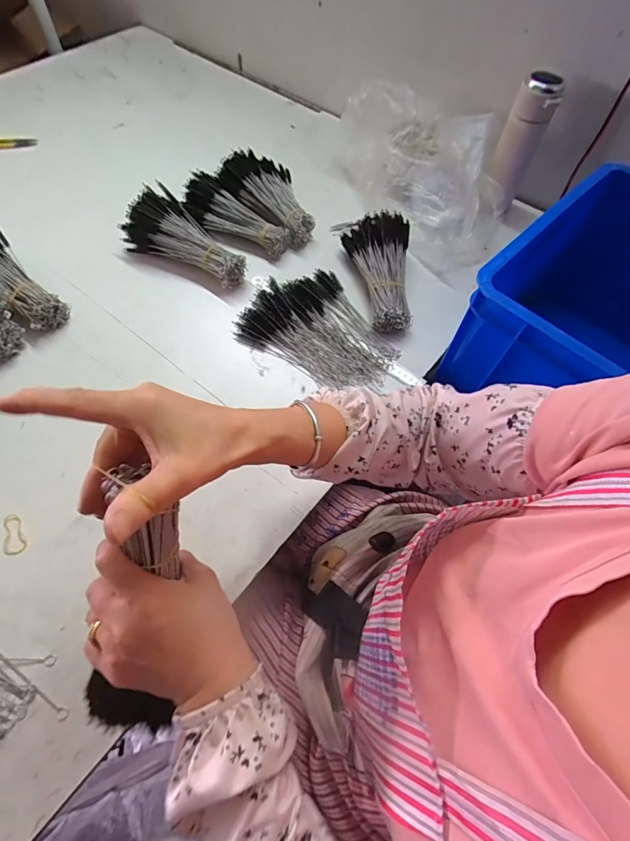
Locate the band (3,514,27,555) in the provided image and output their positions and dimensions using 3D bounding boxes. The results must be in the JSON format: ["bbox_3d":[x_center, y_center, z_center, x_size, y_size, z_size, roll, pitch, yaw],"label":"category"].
[{"bbox_3d":[-0.347,0.131,0.462,0.024,0.004,0.048,-23,71,-22],"label":"band"}]

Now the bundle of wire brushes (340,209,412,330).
[{"bbox_3d":[0.099,-0.244,0.644,0.103,0.066,0.219,3,61,-2],"label":"bundle of wire brushes"}]

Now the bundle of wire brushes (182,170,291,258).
[{"bbox_3d":[-0.140,-0.347,0.703,0.207,0.066,0.075,34,64,15],"label":"bundle of wire brushes"}]

